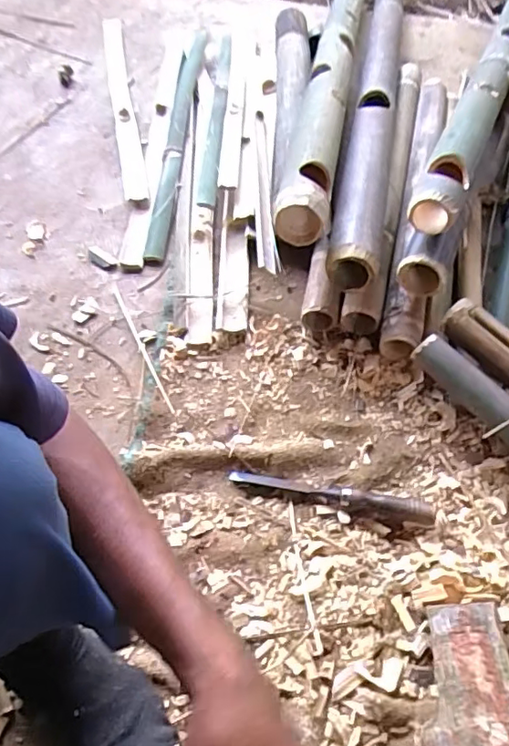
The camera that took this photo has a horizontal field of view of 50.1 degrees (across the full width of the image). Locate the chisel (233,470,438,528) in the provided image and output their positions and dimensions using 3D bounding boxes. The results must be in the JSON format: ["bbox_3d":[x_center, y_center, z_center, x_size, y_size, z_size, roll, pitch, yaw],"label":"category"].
[{"bbox_3d":[0.090,0.147,0.661,0.244,0.020,0.026,11,58,7],"label":"chisel"}]

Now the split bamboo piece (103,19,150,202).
[{"bbox_3d":[-0.266,-0.549,1.097,0.042,0.033,0.635,-11,58,-6],"label":"split bamboo piece"}]

